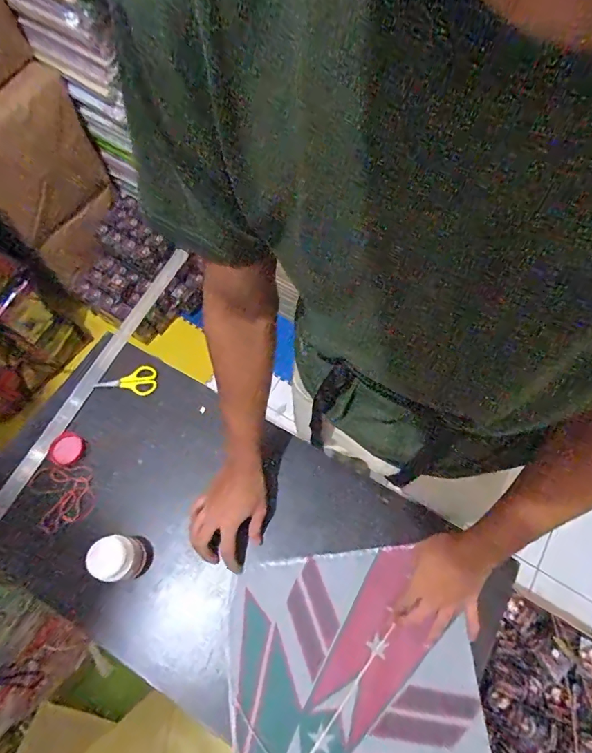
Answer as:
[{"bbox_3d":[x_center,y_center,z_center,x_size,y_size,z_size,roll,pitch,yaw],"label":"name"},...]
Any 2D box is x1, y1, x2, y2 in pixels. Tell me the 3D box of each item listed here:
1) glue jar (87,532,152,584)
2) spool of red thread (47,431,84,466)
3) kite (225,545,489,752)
[{"bbox_3d":[-0.249,0.260,0.617,0.056,0.098,0.058,0,67,0],"label":"glue jar"},{"bbox_3d":[-0.387,0.123,0.728,0.051,0.010,0.054,0,67,0],"label":"spool of red thread"},{"bbox_3d":[0.075,0.419,0.576,0.323,0.024,0.329,-5,67,-1],"label":"kite"}]

